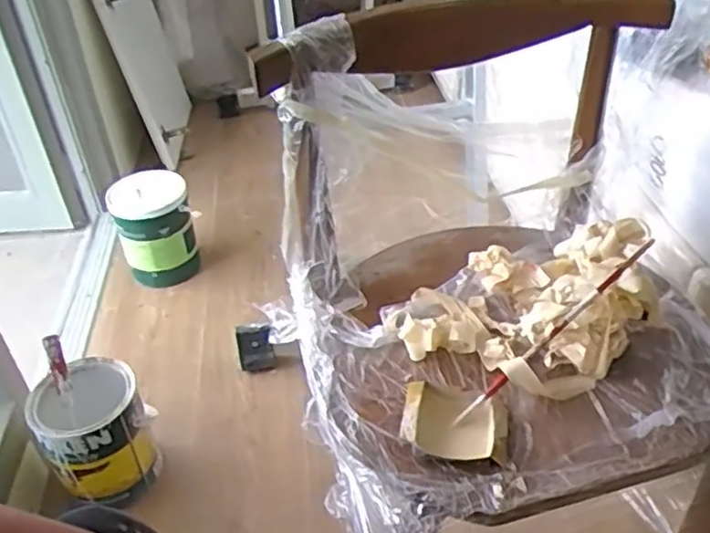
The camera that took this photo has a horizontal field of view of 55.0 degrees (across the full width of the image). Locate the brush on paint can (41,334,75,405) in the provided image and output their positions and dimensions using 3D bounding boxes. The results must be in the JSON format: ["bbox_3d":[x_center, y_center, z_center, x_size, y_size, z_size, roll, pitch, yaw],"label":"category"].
[{"bbox_3d":[-0.474,0.167,1.093,0.023,0.114,0.030,-15,4,-13],"label":"brush on paint can"}]

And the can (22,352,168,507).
[{"bbox_3d":[-0.417,0.280,1.123,0.166,0.201,0.169,-3,38,2],"label":"can"}]

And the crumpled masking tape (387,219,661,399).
[{"bbox_3d":[0.193,0.033,0.774,0.270,0.099,0.238,13,41,20],"label":"crumpled masking tape"}]

